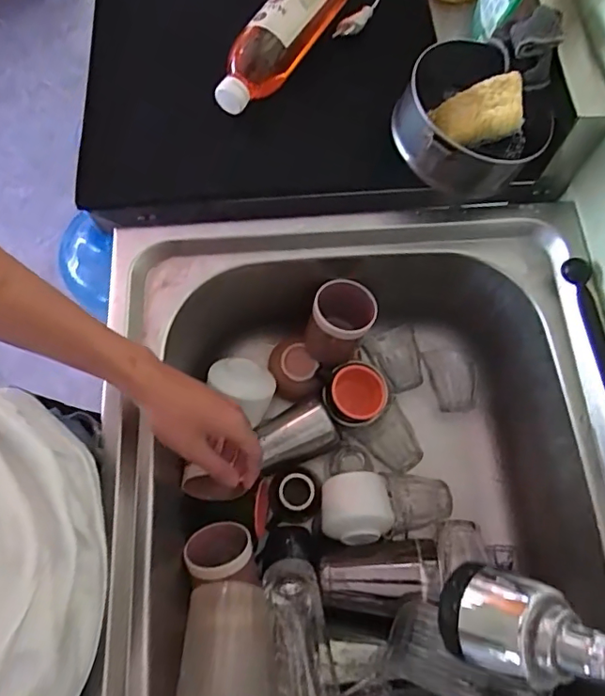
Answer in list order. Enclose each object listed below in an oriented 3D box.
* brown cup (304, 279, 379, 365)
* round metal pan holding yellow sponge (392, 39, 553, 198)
[{"bbox_3d":[0.045,-0.030,0.610,0.068,0.079,0.081,21,71,8],"label":"brown cup"},{"bbox_3d":[0.165,-0.225,0.509,0.141,0.070,0.141,0,70,1],"label":"round metal pan holding yellow sponge"}]

